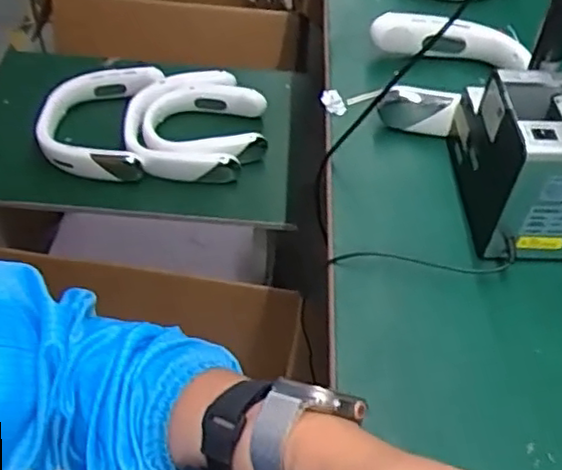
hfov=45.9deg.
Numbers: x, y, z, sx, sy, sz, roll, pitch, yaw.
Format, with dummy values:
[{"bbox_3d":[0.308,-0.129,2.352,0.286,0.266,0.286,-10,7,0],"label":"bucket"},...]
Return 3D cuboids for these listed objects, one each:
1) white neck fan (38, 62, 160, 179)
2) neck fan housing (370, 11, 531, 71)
[{"bbox_3d":[-0.312,-0.203,1.147,0.183,0.056,0.242,4,49,0],"label":"white neck fan"},{"bbox_3d":[0.225,-0.258,0.880,0.208,0.068,0.028,4,49,1],"label":"neck fan housing"}]

